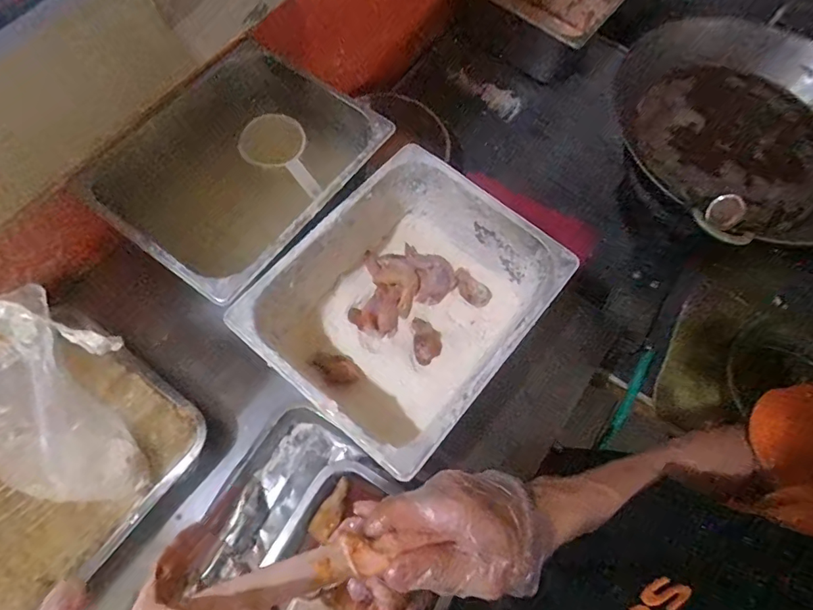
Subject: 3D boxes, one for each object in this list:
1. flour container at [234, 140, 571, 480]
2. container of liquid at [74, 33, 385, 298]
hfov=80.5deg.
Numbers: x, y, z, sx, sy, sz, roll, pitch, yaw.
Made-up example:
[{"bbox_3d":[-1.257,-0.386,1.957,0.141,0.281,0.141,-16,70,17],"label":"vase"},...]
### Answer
[{"bbox_3d":[-0.001,0.006,0.592,0.258,0.138,0.313,39,71,13],"label":"flour container"},{"bbox_3d":[-0.213,-0.160,0.650,0.256,0.148,0.310,35,70,11],"label":"container of liquid"}]

